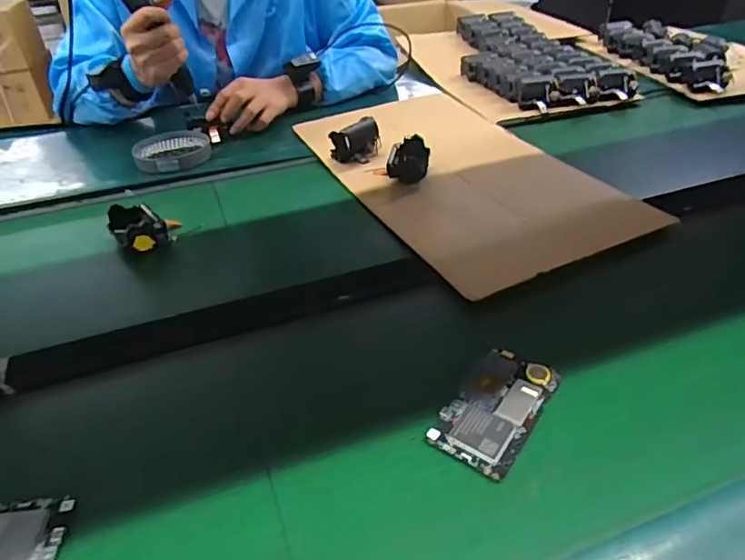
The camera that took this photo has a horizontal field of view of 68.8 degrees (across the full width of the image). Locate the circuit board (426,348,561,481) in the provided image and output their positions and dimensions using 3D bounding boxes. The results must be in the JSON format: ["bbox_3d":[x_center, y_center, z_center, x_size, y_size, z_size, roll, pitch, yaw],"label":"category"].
[{"bbox_3d":[0.103,0.100,0.447,0.064,0.010,0.126,21,44,30],"label":"circuit board"}]

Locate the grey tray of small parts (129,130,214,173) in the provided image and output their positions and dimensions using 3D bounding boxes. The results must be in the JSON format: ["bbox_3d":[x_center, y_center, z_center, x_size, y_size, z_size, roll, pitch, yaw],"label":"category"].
[{"bbox_3d":[-0.310,-0.200,0.850,0.112,0.028,0.130,-13,38,-10],"label":"grey tray of small parts"}]

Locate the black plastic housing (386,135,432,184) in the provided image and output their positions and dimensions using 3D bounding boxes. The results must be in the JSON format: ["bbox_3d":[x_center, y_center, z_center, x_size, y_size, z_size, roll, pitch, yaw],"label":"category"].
[{"bbox_3d":[0.051,-0.169,0.764,0.056,0.041,0.077,2,37,9],"label":"black plastic housing"}]

